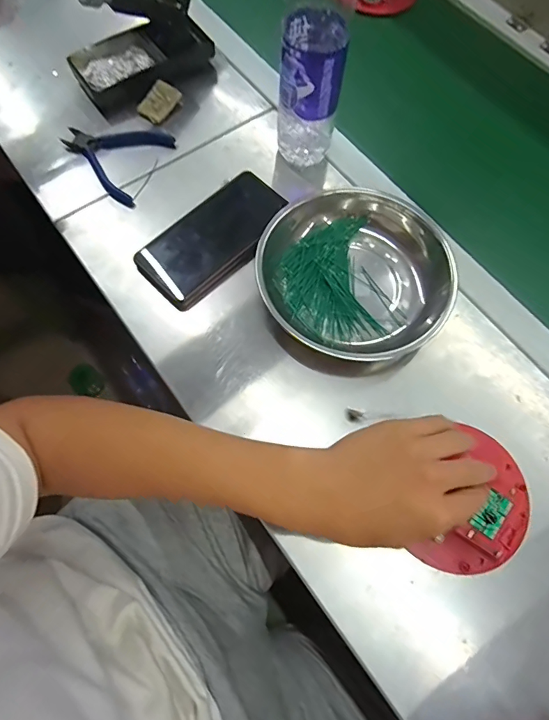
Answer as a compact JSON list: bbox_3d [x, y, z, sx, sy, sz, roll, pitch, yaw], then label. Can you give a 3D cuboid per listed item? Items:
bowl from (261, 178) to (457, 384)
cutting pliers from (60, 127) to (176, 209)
[{"bbox_3d":[0.074,-0.079,0.423,0.171,0.051,0.182,1,68,-1],"label":"bowl"},{"bbox_3d":[-0.169,-0.241,0.502,0.102,0.008,0.125,-38,74,-15],"label":"cutting pliers"}]

